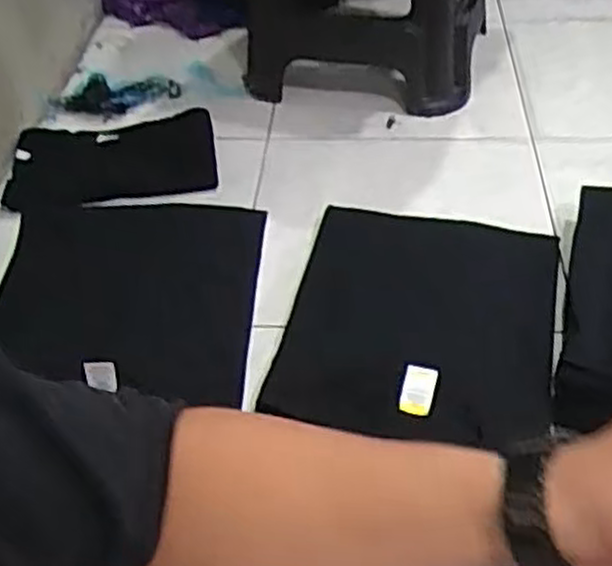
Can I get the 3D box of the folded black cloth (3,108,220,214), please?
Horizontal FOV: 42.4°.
[{"bbox_3d":[-0.319,-0.212,1.316,0.340,0.048,0.270,-16,44,-13],"label":"folded black cloth"}]

